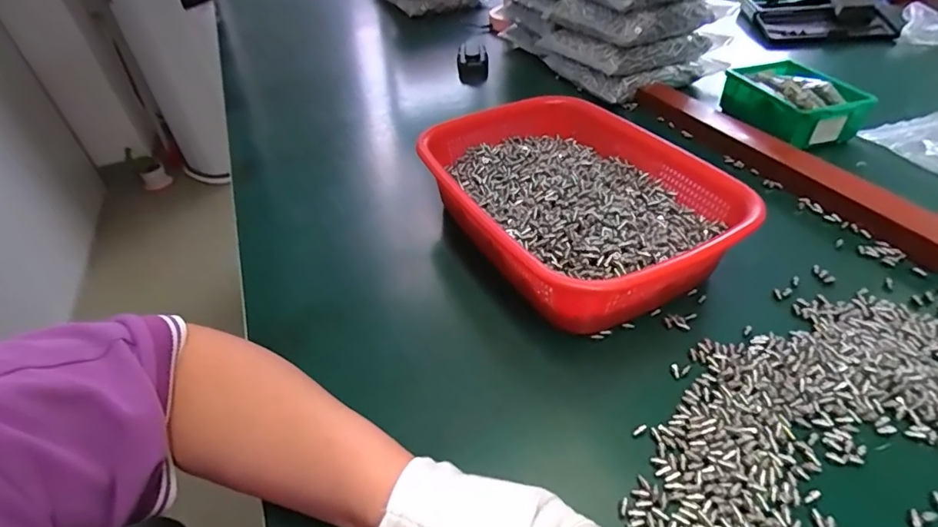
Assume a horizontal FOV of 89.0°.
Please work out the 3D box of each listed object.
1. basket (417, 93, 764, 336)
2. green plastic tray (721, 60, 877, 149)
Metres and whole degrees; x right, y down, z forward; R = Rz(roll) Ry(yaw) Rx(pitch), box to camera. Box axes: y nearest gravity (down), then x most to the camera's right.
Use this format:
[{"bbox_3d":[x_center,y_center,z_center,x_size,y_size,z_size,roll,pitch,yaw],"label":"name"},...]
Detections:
[{"bbox_3d":[0.100,-0.063,0.449,0.227,0.070,0.284,-21,44,-19],"label":"basket"},{"bbox_3d":[0.398,-0.204,0.594,0.110,0.050,0.149,-11,41,-8],"label":"green plastic tray"}]

